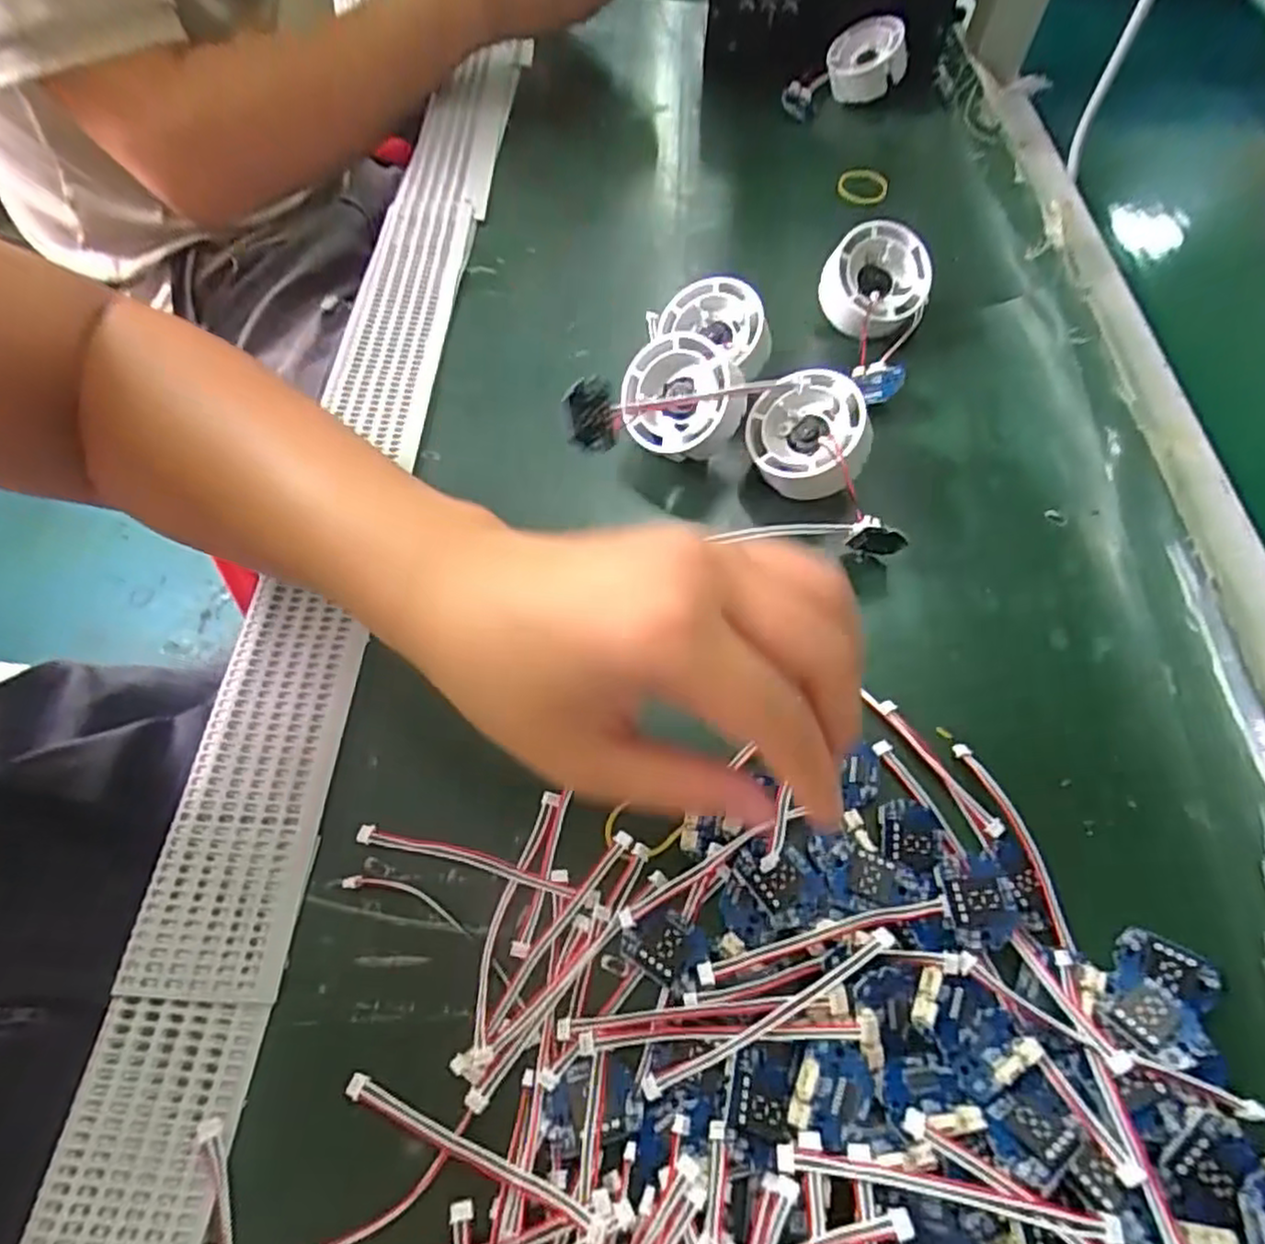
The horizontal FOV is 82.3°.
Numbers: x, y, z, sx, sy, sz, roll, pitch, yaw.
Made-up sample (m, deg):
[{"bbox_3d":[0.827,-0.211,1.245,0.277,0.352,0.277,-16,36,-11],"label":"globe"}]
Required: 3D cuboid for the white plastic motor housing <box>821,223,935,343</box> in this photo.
[{"bbox_3d":[0.133,-0.184,0.396,0.056,0.022,0.058,17,89,-6],"label":"white plastic motor housing"}]

